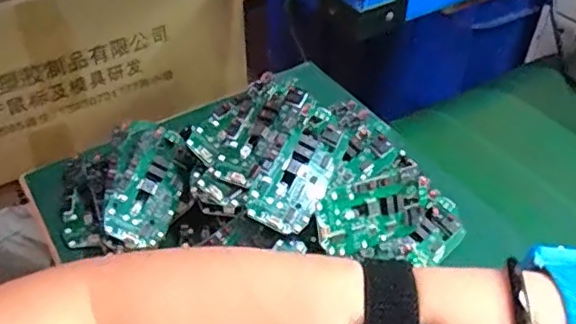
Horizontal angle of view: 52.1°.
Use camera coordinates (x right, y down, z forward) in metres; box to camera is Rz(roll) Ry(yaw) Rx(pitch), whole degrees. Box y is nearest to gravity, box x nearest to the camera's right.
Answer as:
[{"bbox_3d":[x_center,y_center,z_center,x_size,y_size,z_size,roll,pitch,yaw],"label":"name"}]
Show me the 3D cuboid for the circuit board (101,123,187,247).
[{"bbox_3d":[-0.103,0.016,0.440,0.046,0.007,0.100,27,56,-20],"label":"circuit board"}]

